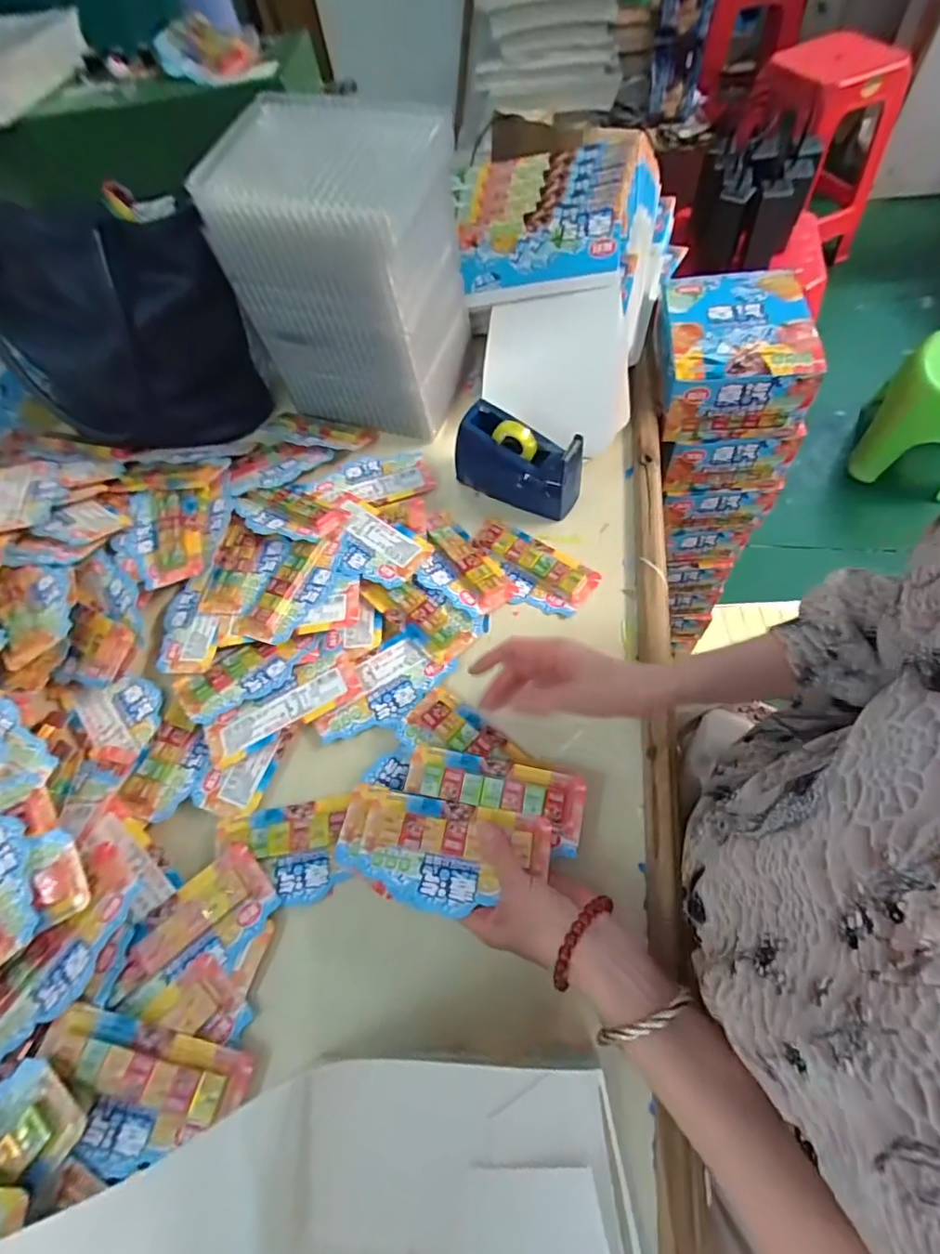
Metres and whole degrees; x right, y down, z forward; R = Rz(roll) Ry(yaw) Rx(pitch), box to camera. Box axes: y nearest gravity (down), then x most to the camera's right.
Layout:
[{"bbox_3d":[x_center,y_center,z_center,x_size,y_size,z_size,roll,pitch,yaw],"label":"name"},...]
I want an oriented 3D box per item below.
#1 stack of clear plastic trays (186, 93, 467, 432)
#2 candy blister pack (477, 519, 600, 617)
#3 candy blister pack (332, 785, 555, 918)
[{"bbox_3d":[-0.126,-0.376,0.580,0.206,0.258,0.179,17,64,13],"label":"stack of clear plastic trays"},{"bbox_3d":[0.060,-0.062,0.549,0.141,0.012,0.069,34,69,20],"label":"candy blister pack"},{"bbox_3d":[-0.025,0.176,0.407,0.164,0.023,0.079,9,62,9],"label":"candy blister pack"}]

